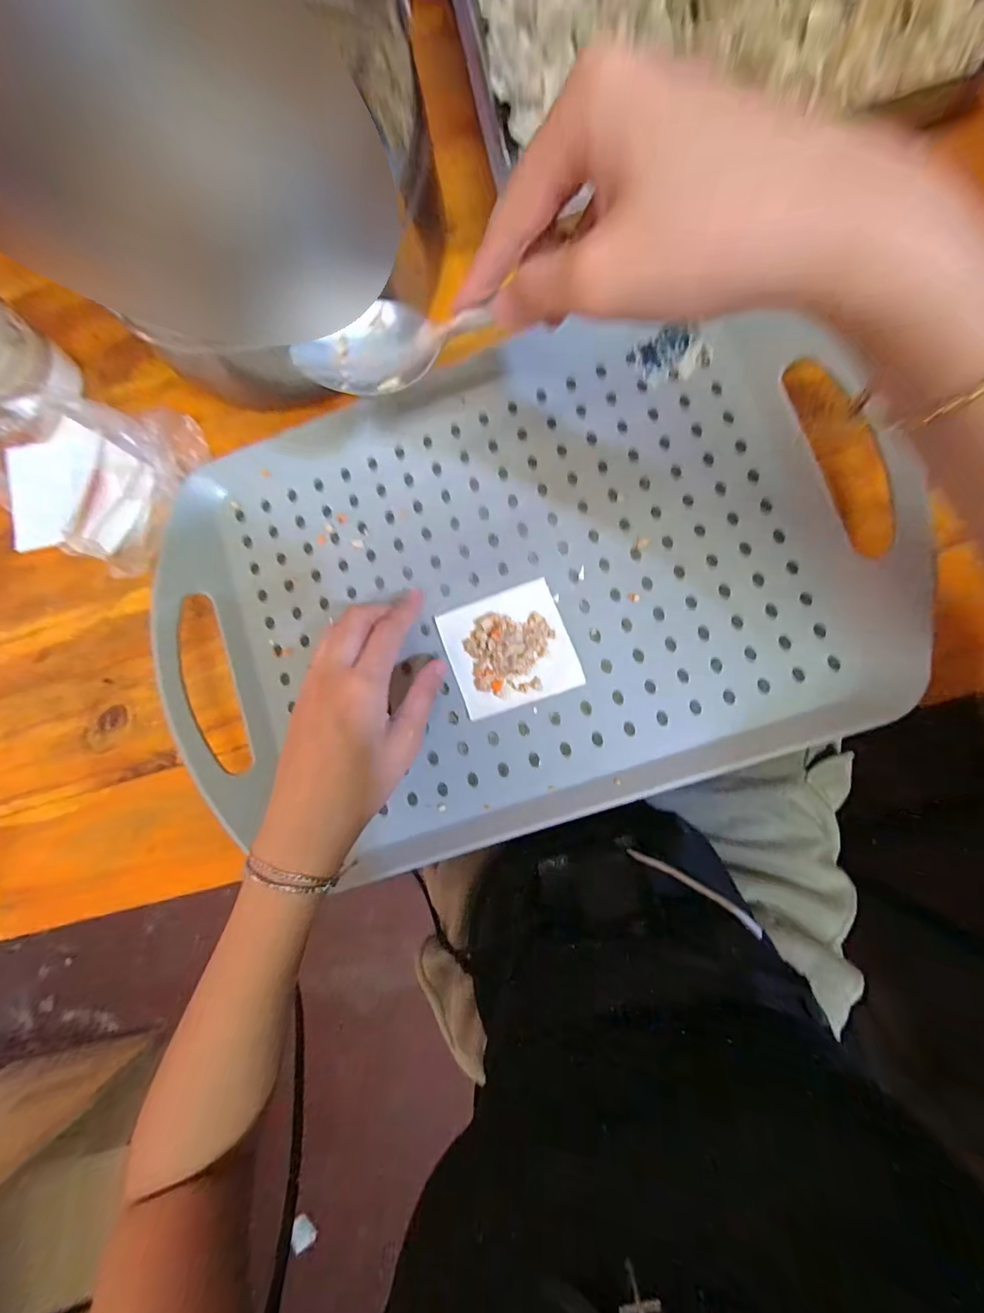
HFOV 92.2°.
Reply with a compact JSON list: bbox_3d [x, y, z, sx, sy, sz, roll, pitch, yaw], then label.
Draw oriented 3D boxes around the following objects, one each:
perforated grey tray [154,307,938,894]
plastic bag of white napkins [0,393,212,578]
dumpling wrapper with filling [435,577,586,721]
[{"bbox_3d":[0.012,-0.052,0.300,0.444,0.030,0.301,-19,83,6],"label":"perforated grey tray"},{"bbox_3d":[-0.315,-0.135,0.344,0.188,0.044,0.115,15,88,9],"label":"plastic bag of white napkins"},{"bbox_3d":[0.011,-0.005,0.308,0.078,0.008,0.074,-19,83,6],"label":"dumpling wrapper with filling"}]

